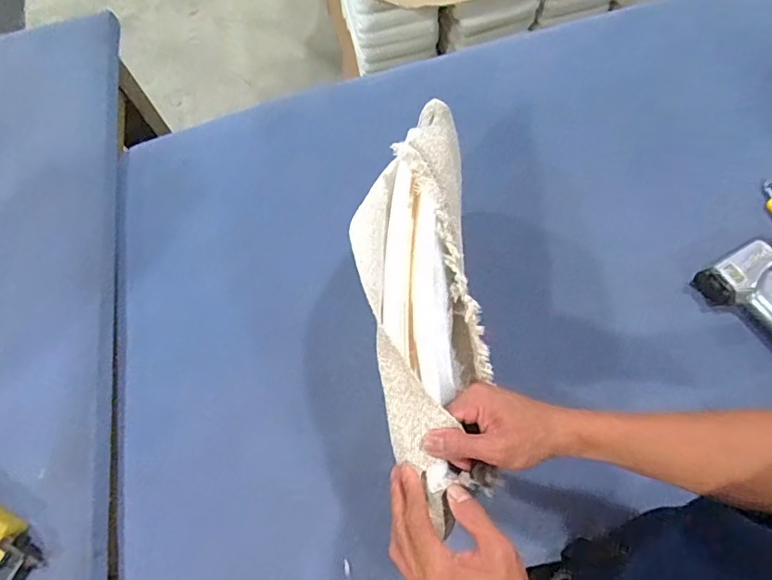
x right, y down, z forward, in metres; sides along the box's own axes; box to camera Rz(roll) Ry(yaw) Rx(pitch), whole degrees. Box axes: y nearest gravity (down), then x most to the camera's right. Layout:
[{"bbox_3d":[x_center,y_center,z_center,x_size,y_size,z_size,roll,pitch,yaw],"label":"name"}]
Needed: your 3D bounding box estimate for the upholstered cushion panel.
[{"bbox_3d":[0.033,0.003,0.513,0.118,0.083,0.384,-2,73,3],"label":"upholstered cushion panel"}]

